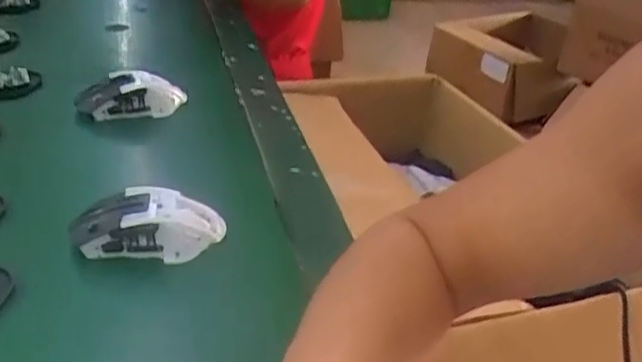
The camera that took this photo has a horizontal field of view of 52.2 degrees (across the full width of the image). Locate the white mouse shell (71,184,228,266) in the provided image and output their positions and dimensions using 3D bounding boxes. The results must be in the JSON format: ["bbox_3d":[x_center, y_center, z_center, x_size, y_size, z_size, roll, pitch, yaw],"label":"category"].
[{"bbox_3d":[-0.133,0.033,0.506,0.114,0.042,0.047,-6,33,-17],"label":"white mouse shell"}]

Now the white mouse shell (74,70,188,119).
[{"bbox_3d":[-0.204,-0.093,0.694,0.108,0.049,0.046,-8,34,-21],"label":"white mouse shell"}]

